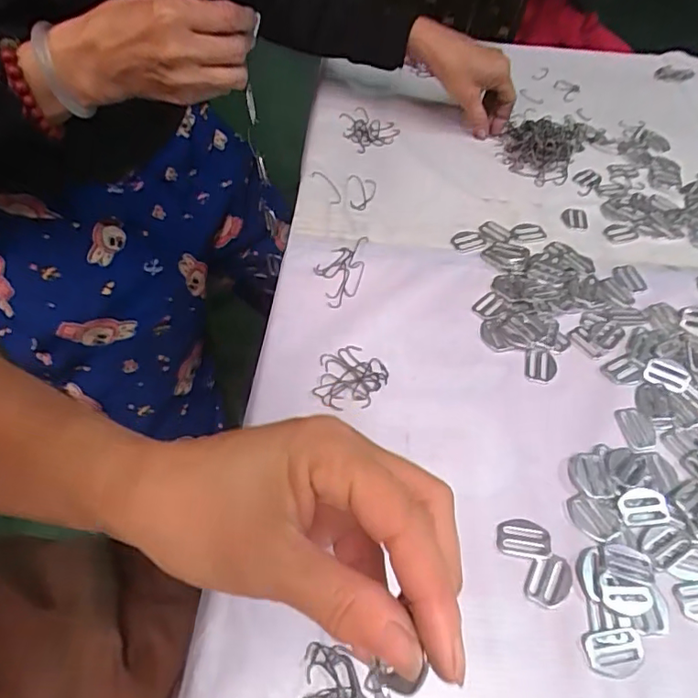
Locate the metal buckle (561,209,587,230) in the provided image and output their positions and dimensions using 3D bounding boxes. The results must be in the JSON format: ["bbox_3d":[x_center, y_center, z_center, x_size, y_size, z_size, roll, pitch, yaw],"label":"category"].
[{"bbox_3d":[0.226,-0.132,0.547,0.025,0.004,0.030,8,53,5],"label":"metal buckle"}]

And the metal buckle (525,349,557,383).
[{"bbox_3d":[0.153,0.013,0.433,0.024,0.004,0.029,9,53,5],"label":"metal buckle"}]

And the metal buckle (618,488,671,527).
[{"bbox_3d":[0.194,0.104,0.359,0.033,0.004,0.024,-6,53,-6],"label":"metal buckle"}]

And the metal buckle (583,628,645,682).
[{"bbox_3d":[0.151,0.172,0.309,0.033,0.004,0.024,-3,52,-4],"label":"metal buckle"}]

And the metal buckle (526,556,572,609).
[{"bbox_3d":[0.122,0.140,0.331,0.023,0.004,0.031,27,56,18],"label":"metal buckle"}]

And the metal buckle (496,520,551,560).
[{"bbox_3d":[0.111,0.120,0.346,0.032,0.004,0.023,4,52,2],"label":"metal buckle"}]

